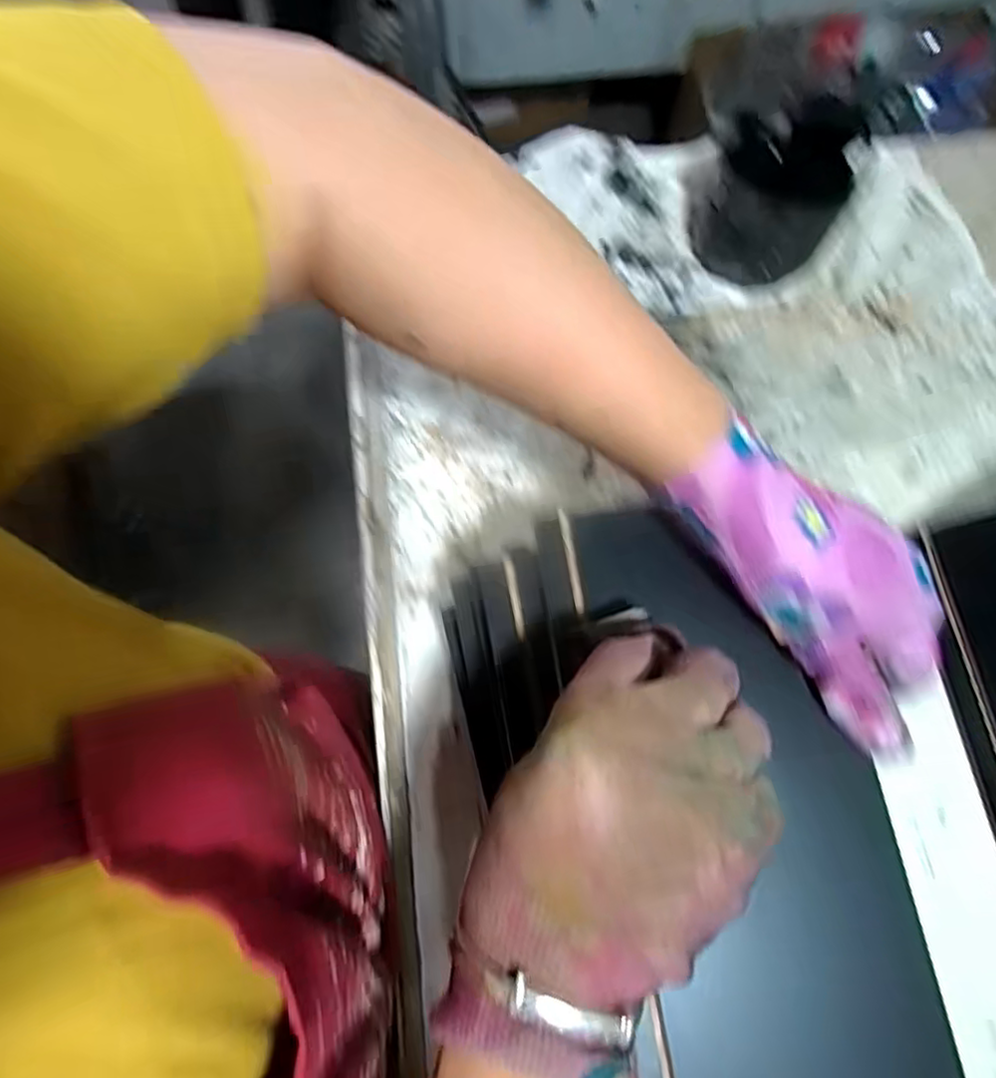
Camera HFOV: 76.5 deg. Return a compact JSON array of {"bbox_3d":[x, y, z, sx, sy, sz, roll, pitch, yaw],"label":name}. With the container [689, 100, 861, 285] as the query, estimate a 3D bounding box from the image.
[{"bbox_3d":[0.201,-0.256,0.469,0.098,0.072,0.102,0,75,0],"label":"container"}]

